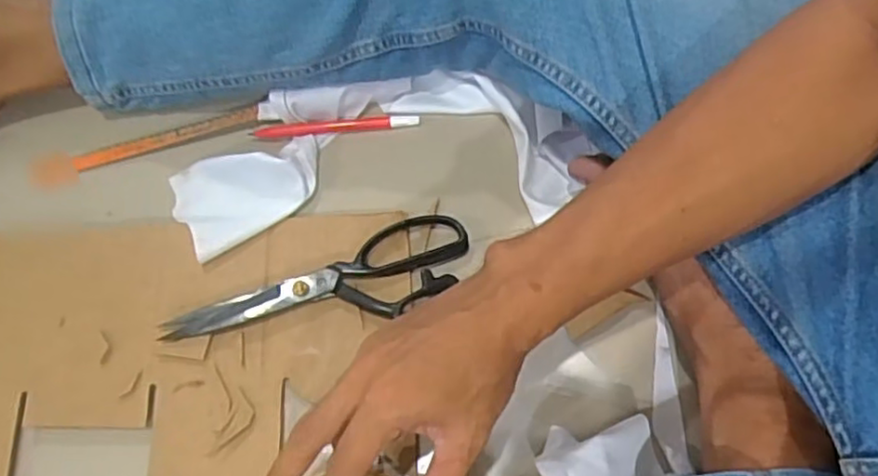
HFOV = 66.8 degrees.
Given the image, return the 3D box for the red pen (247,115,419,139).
[{"bbox_3d":[-0.083,-0.090,0.531,0.132,0.005,0.013,-4,70,1],"label":"red pen"}]

